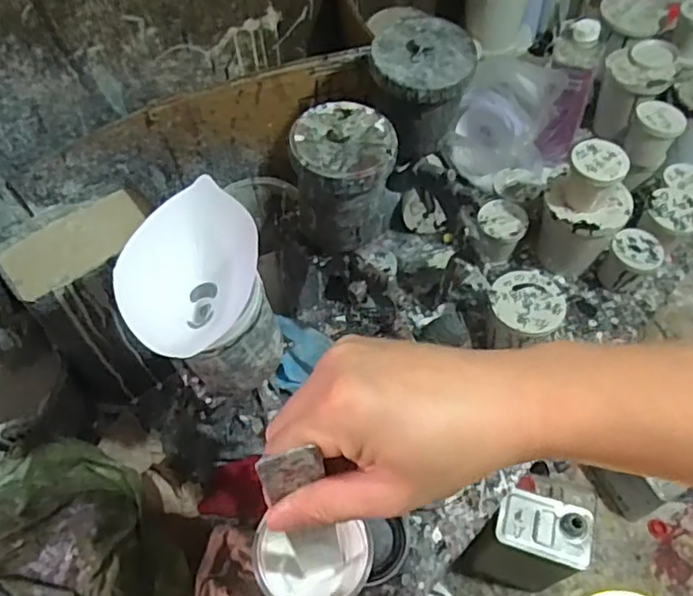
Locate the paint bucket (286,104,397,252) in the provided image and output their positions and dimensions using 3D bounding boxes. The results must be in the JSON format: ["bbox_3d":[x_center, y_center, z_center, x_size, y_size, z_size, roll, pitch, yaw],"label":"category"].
[{"bbox_3d":[-0.003,-0.115,0.593,0.092,0.115,0.088,0,56,0],"label":"paint bucket"}]

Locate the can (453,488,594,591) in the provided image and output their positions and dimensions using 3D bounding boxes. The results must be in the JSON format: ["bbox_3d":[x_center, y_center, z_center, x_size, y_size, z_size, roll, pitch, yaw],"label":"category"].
[{"bbox_3d":[0.347,0.476,1.156,0.180,0.300,0.108,11,57,8],"label":"can"}]

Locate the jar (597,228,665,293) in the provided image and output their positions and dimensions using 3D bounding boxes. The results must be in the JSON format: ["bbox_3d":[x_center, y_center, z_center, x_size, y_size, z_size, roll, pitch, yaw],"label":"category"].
[{"bbox_3d":[0.398,-0.049,0.846,0.067,0.065,0.064,0,56,0],"label":"jar"}]

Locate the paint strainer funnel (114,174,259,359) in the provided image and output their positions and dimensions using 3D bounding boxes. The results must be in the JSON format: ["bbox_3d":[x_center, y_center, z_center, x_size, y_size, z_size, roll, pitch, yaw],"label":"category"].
[{"bbox_3d":[-0.117,-0.009,0.469,0.095,0.081,0.131,25,60,16],"label":"paint strainer funnel"}]

